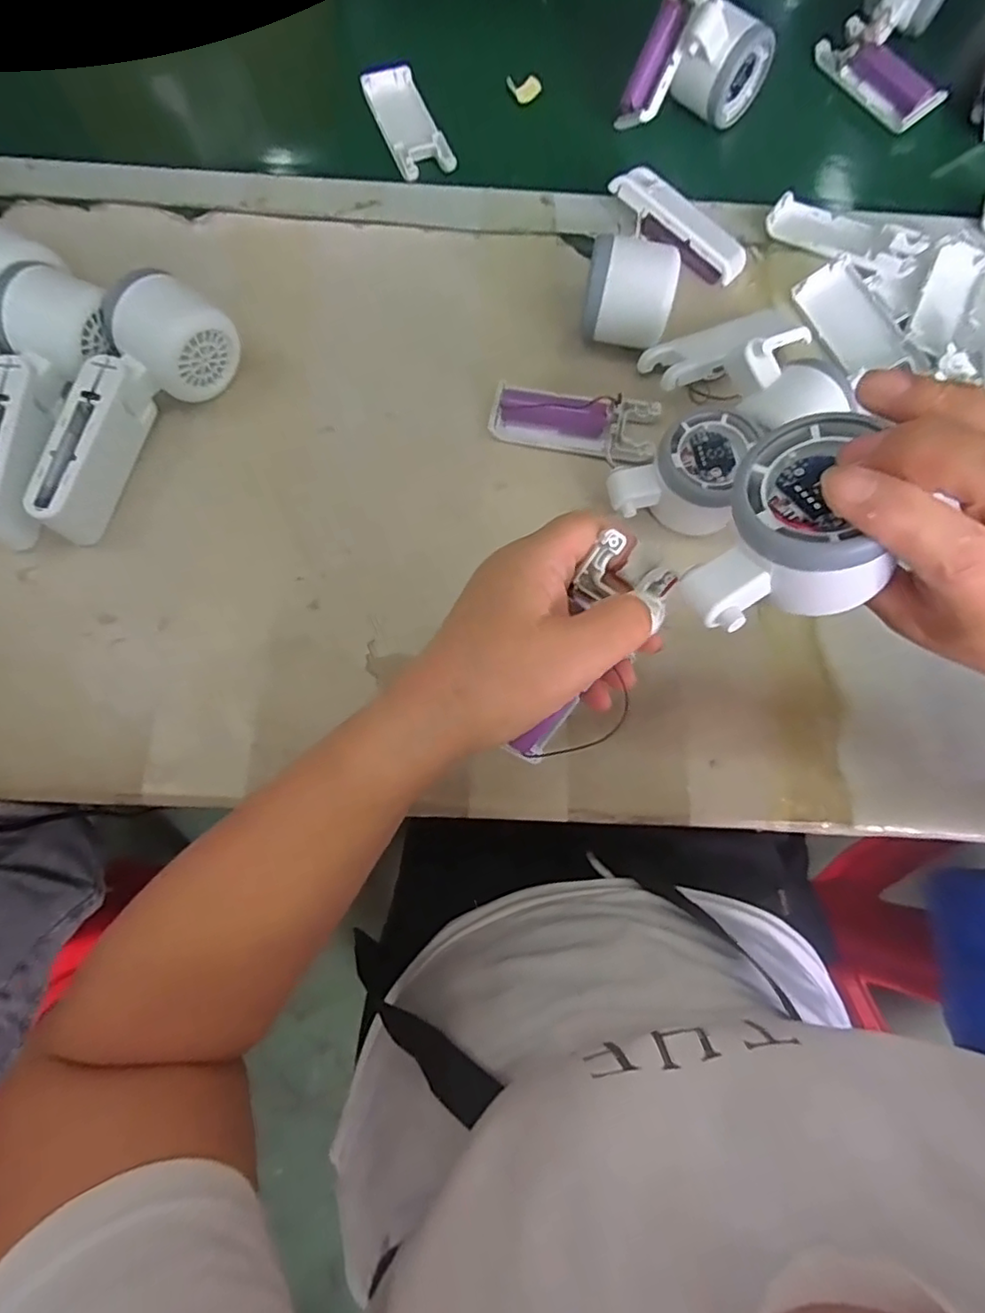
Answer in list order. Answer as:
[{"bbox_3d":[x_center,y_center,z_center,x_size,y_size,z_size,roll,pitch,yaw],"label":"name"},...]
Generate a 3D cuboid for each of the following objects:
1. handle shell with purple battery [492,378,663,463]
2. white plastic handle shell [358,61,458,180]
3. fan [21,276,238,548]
[{"bbox_3d":[0.052,-0.149,0.393,0.103,0.019,0.043,10,76,1],"label":"handle shell with purple battery"},{"bbox_3d":[-0.064,-0.402,0.461,0.041,0.009,0.103,-23,77,-7],"label":"white plastic handle shell"},{"bbox_3d":[-0.219,-0.153,0.365,0.063,0.048,0.171,29,77,6],"label":"fan"}]

